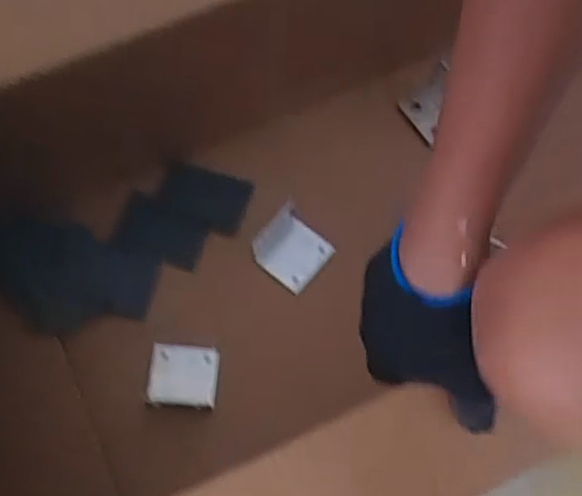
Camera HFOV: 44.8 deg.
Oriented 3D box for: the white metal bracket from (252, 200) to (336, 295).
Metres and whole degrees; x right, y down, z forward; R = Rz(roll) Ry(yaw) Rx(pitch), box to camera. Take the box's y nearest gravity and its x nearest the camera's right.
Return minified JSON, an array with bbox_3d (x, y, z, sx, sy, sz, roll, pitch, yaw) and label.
[{"bbox_3d":[0.000,0.001,0.687,0.065,0.025,0.063,37,73,13],"label":"white metal bracket"}]

